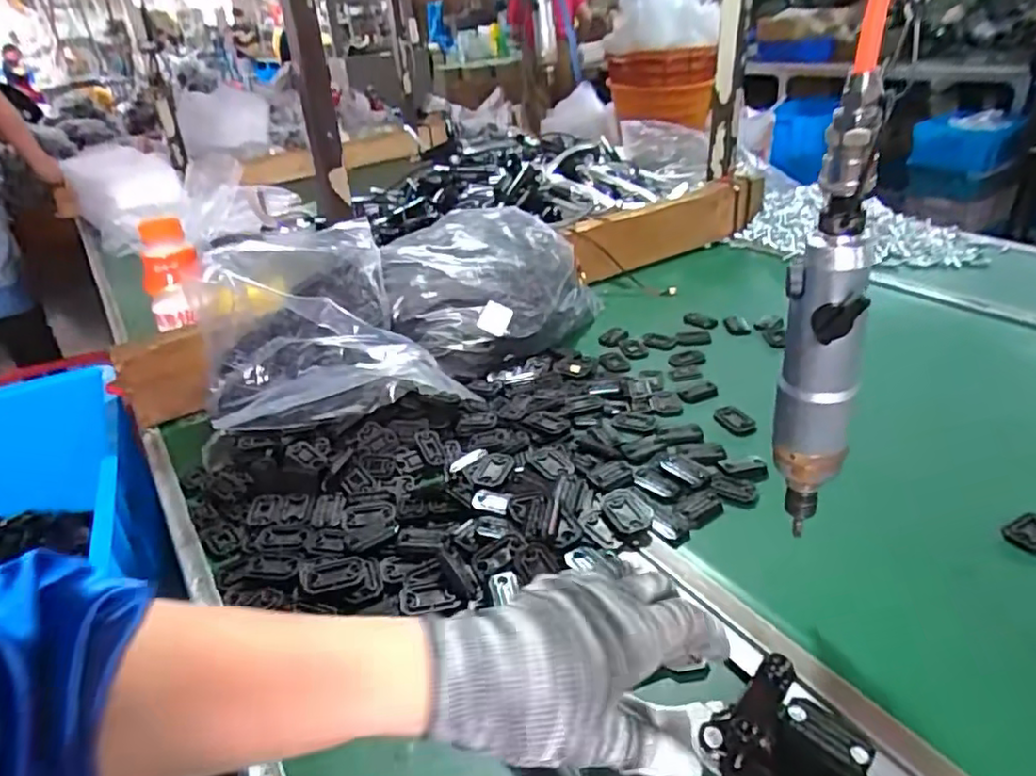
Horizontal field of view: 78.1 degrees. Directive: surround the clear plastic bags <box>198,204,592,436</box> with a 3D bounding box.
[{"bbox_3d":[-0.123,-0.090,0.708,0.235,0.157,0.428,24,42,39],"label":"clear plastic bags"}]

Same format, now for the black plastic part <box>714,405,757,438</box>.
[{"bbox_3d":[0.209,0.030,0.614,0.031,0.004,0.044,-16,33,-17],"label":"black plastic part"}]

